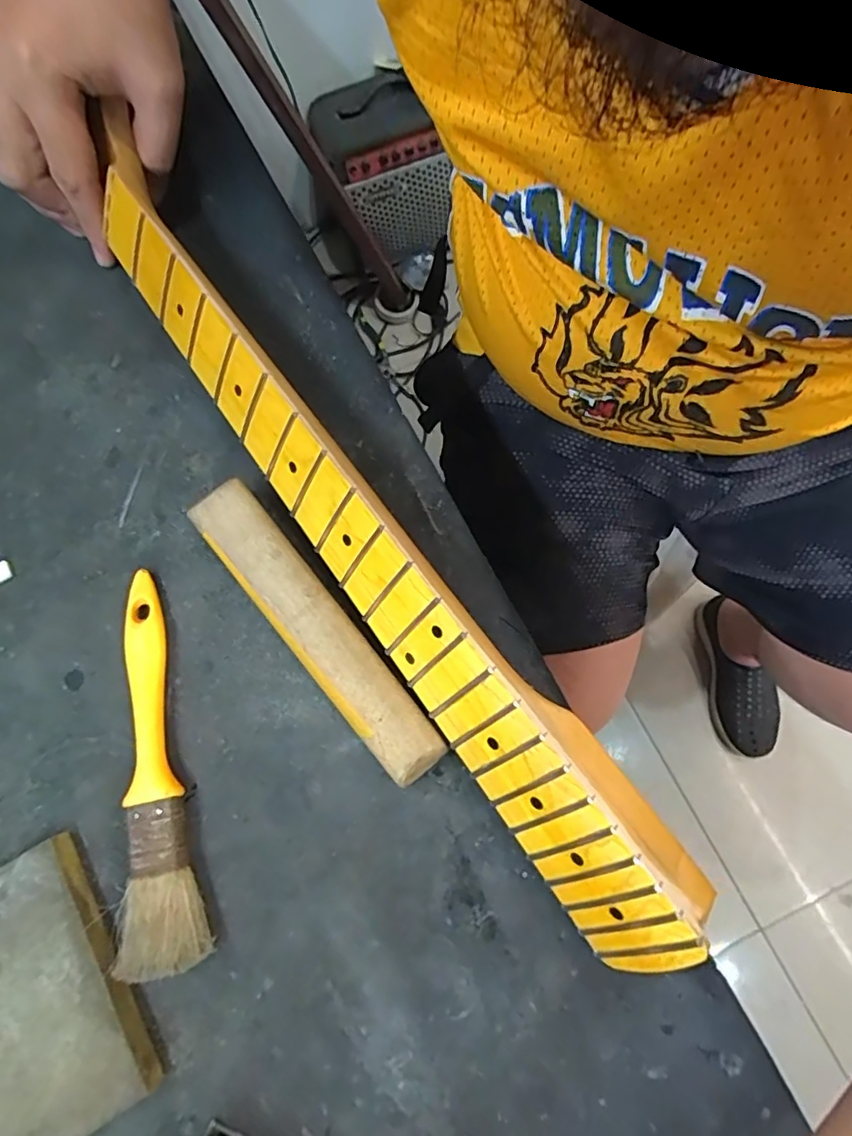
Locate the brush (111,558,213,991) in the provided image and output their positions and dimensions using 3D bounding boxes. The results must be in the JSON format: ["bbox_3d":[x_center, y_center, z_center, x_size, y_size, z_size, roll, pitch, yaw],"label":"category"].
[{"bbox_3d":[-0.138,0.095,0.283,0.039,0.018,0.187,-13,75,1],"label":"brush"}]

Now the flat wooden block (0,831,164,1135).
[{"bbox_3d":[-0.191,0.204,0.260,0.106,0.014,0.119,-31,76,-3],"label":"flat wooden block"}]

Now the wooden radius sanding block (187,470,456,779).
[{"bbox_3d":[-0.056,0.030,0.290,0.031,0.029,0.176,-40,76,-6],"label":"wooden radius sanding block"}]

